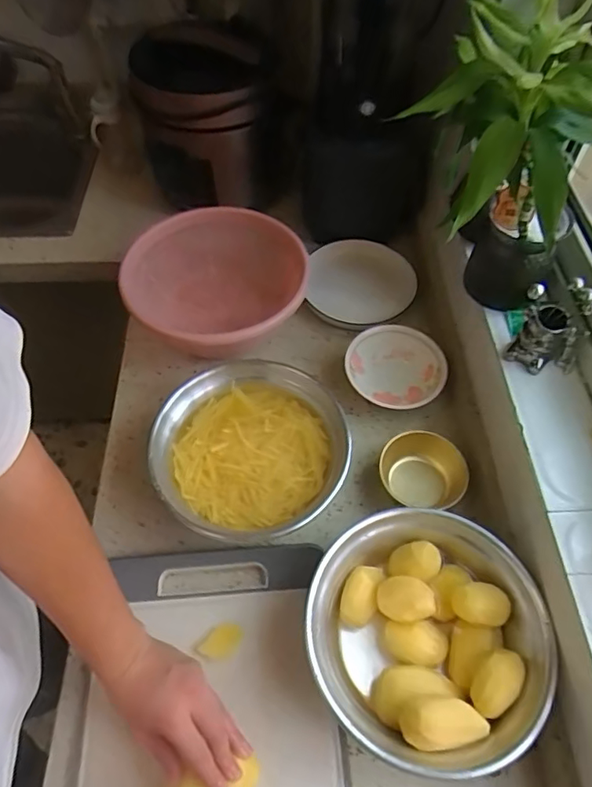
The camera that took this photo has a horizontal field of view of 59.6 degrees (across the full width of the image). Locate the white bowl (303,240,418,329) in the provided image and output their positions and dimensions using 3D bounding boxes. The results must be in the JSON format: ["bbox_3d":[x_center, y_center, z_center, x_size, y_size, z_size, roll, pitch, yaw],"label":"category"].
[{"bbox_3d":[0.112,-0.182,0.920,0.186,0.078,0.189,0,57,0],"label":"white bowl"}]

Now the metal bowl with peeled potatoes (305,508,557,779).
[{"bbox_3d":[0.139,0.264,0.575,0.244,0.084,0.243,0,57,0],"label":"metal bowl with peeled potatoes"}]

